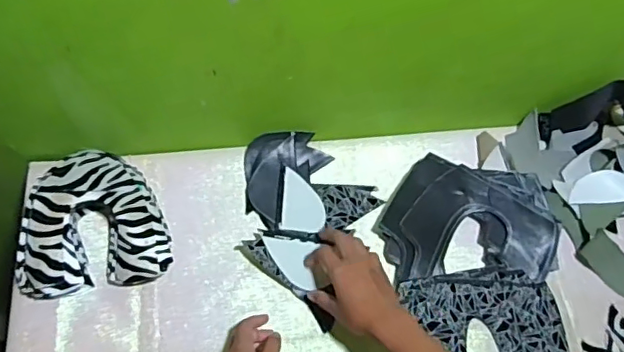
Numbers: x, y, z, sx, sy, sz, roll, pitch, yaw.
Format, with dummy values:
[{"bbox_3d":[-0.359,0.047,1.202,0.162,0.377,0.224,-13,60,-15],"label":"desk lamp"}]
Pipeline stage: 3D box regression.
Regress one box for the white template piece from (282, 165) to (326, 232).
[{"bbox_3d":[-0.011,0.033,0.748,0.055,0.005,0.084,2,71,0],"label":"white template piece"}]

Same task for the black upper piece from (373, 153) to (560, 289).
[{"bbox_3d":[0.203,0.058,0.734,0.219,0.021,0.162,7,63,0],"label":"black upper piece"}]

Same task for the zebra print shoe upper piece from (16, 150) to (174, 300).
[{"bbox_3d":[-0.274,0.050,0.704,0.177,0.074,0.184,-9,64,-8],"label":"zebra print shoe upper piece"}]

